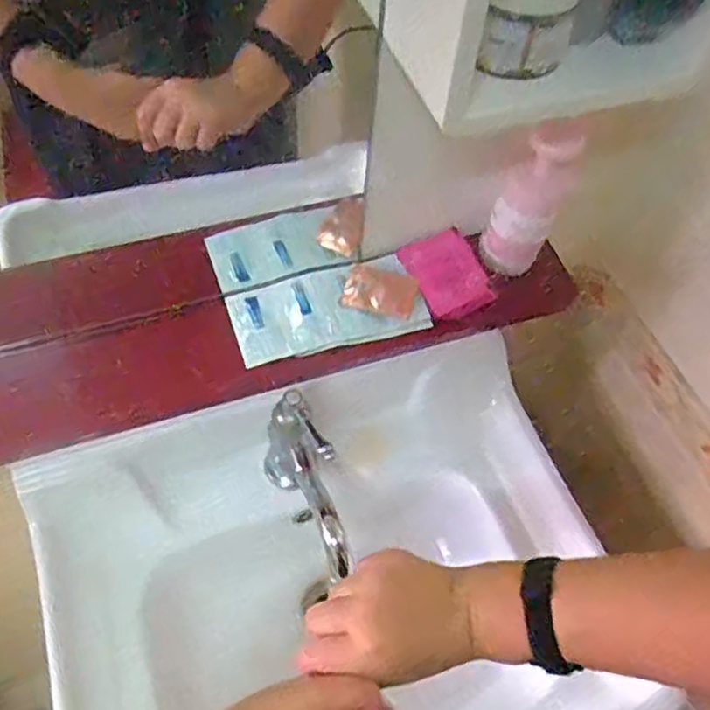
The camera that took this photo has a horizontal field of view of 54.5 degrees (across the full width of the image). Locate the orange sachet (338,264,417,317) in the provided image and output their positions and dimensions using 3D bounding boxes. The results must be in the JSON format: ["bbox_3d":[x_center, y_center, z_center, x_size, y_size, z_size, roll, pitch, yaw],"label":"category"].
[{"bbox_3d":[0.023,-0.060,0.656,0.068,0.006,0.050,16,57,7],"label":"orange sachet"}]

